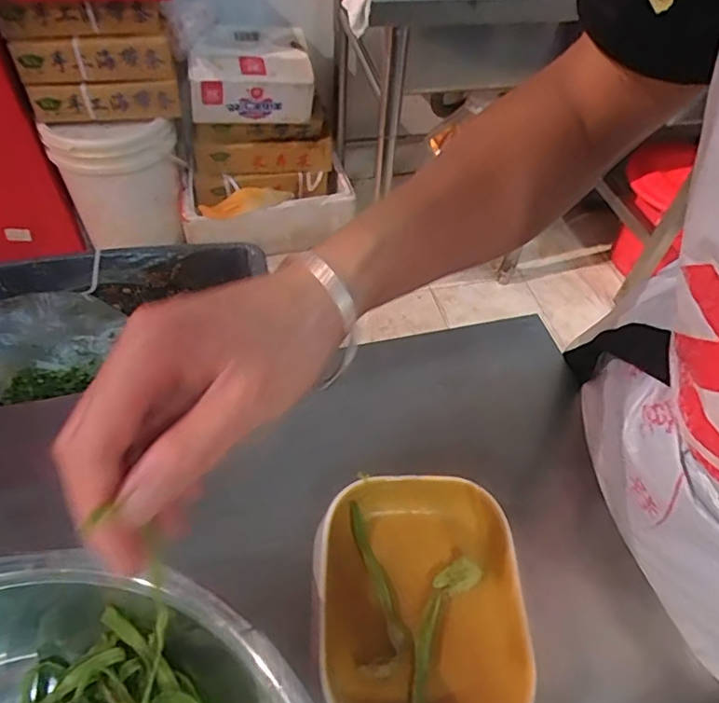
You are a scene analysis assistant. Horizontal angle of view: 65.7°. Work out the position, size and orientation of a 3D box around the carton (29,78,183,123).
[{"bbox_3d":[-0.565,-0.577,1.279,0.071,0.103,0.326,36,41,23],"label":"carton"}]

